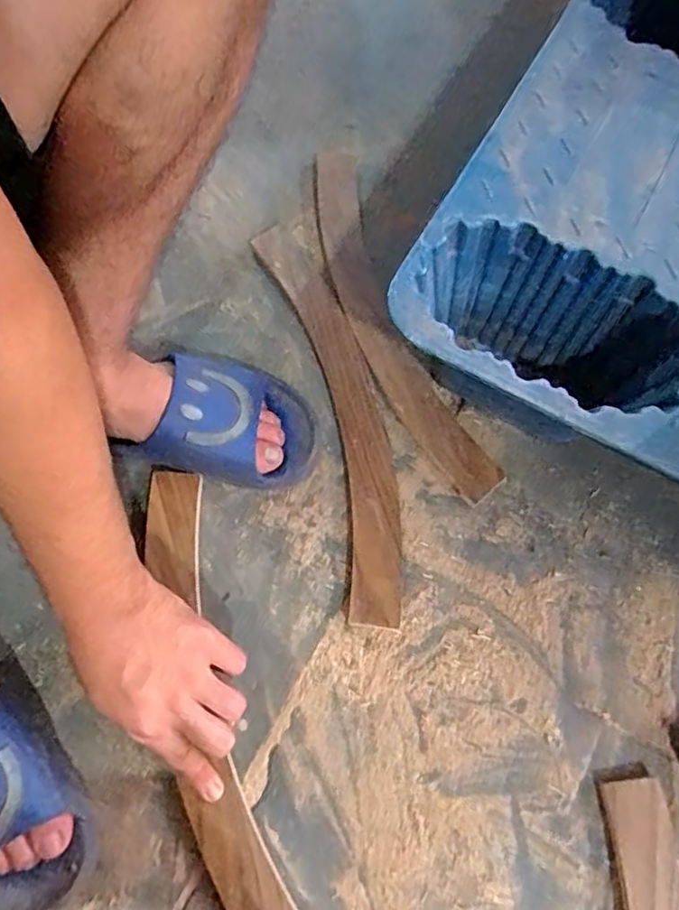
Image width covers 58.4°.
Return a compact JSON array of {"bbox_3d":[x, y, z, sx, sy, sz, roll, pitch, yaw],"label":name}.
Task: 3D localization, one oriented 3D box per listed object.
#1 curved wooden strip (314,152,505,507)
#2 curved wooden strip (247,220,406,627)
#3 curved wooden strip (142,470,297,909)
[{"bbox_3d":[0.043,-0.158,0.646,0.080,0.010,0.447,-18,70,-7],"label":"curved wooden strip"},{"bbox_3d":[-0.001,-0.054,0.605,0.077,0.022,0.432,-14,69,-5],"label":"curved wooden strip"},{"bbox_3d":[-0.099,0.216,0.499,0.085,0.022,0.437,-16,70,-6],"label":"curved wooden strip"}]

